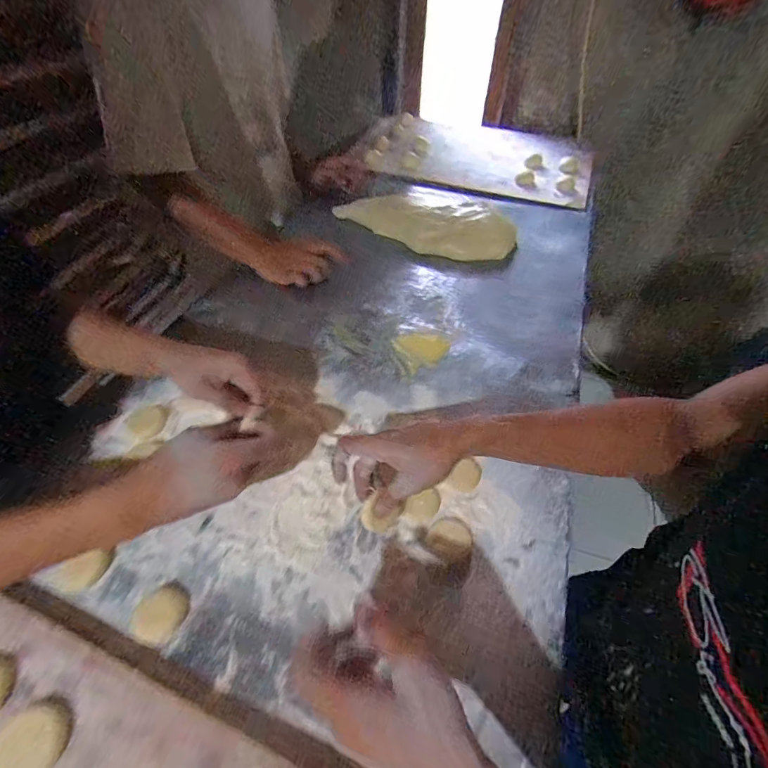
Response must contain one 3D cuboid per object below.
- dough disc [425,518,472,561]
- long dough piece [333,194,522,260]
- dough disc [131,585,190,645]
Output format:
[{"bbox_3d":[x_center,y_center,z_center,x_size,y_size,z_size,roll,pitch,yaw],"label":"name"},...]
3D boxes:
[{"bbox_3d":[0.072,0.168,0.429,0.045,0.004,0.044,1,48,-1],"label":"dough disc"},{"bbox_3d":[0.091,-0.359,0.858,0.403,0.055,0.161,20,51,15],"label":"long dough piece"},{"bbox_3d":[-0.216,0.220,0.379,0.047,0.014,0.047,1,48,-1],"label":"dough disc"}]

